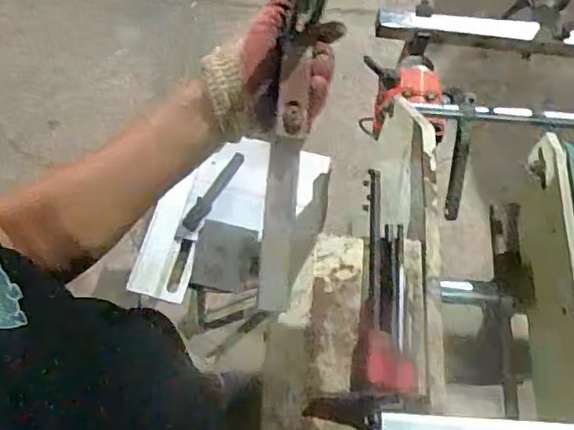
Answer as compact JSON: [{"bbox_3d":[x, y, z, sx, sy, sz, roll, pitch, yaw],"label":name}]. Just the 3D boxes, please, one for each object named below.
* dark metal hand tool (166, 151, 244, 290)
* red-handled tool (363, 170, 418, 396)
[{"bbox_3d":[-0.164,0.004,1.057,0.050,0.023,0.295,22,67,7],"label":"dark metal hand tool"},{"bbox_3d":[0.091,0.054,0.511,0.038,0.024,0.210,4,66,-1],"label":"red-handled tool"}]

